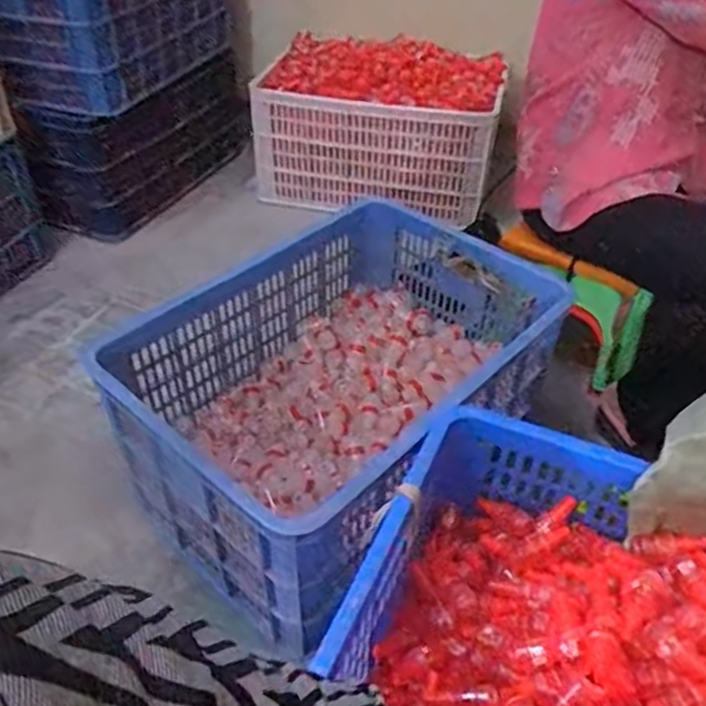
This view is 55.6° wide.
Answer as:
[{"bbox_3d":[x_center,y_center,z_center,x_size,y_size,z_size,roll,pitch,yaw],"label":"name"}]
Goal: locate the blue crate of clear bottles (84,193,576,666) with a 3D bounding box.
[{"bbox_3d":[0.002,0.031,1.039,0.444,0.253,0.648,33,52,32],"label":"blue crate of clear bottles"}]

